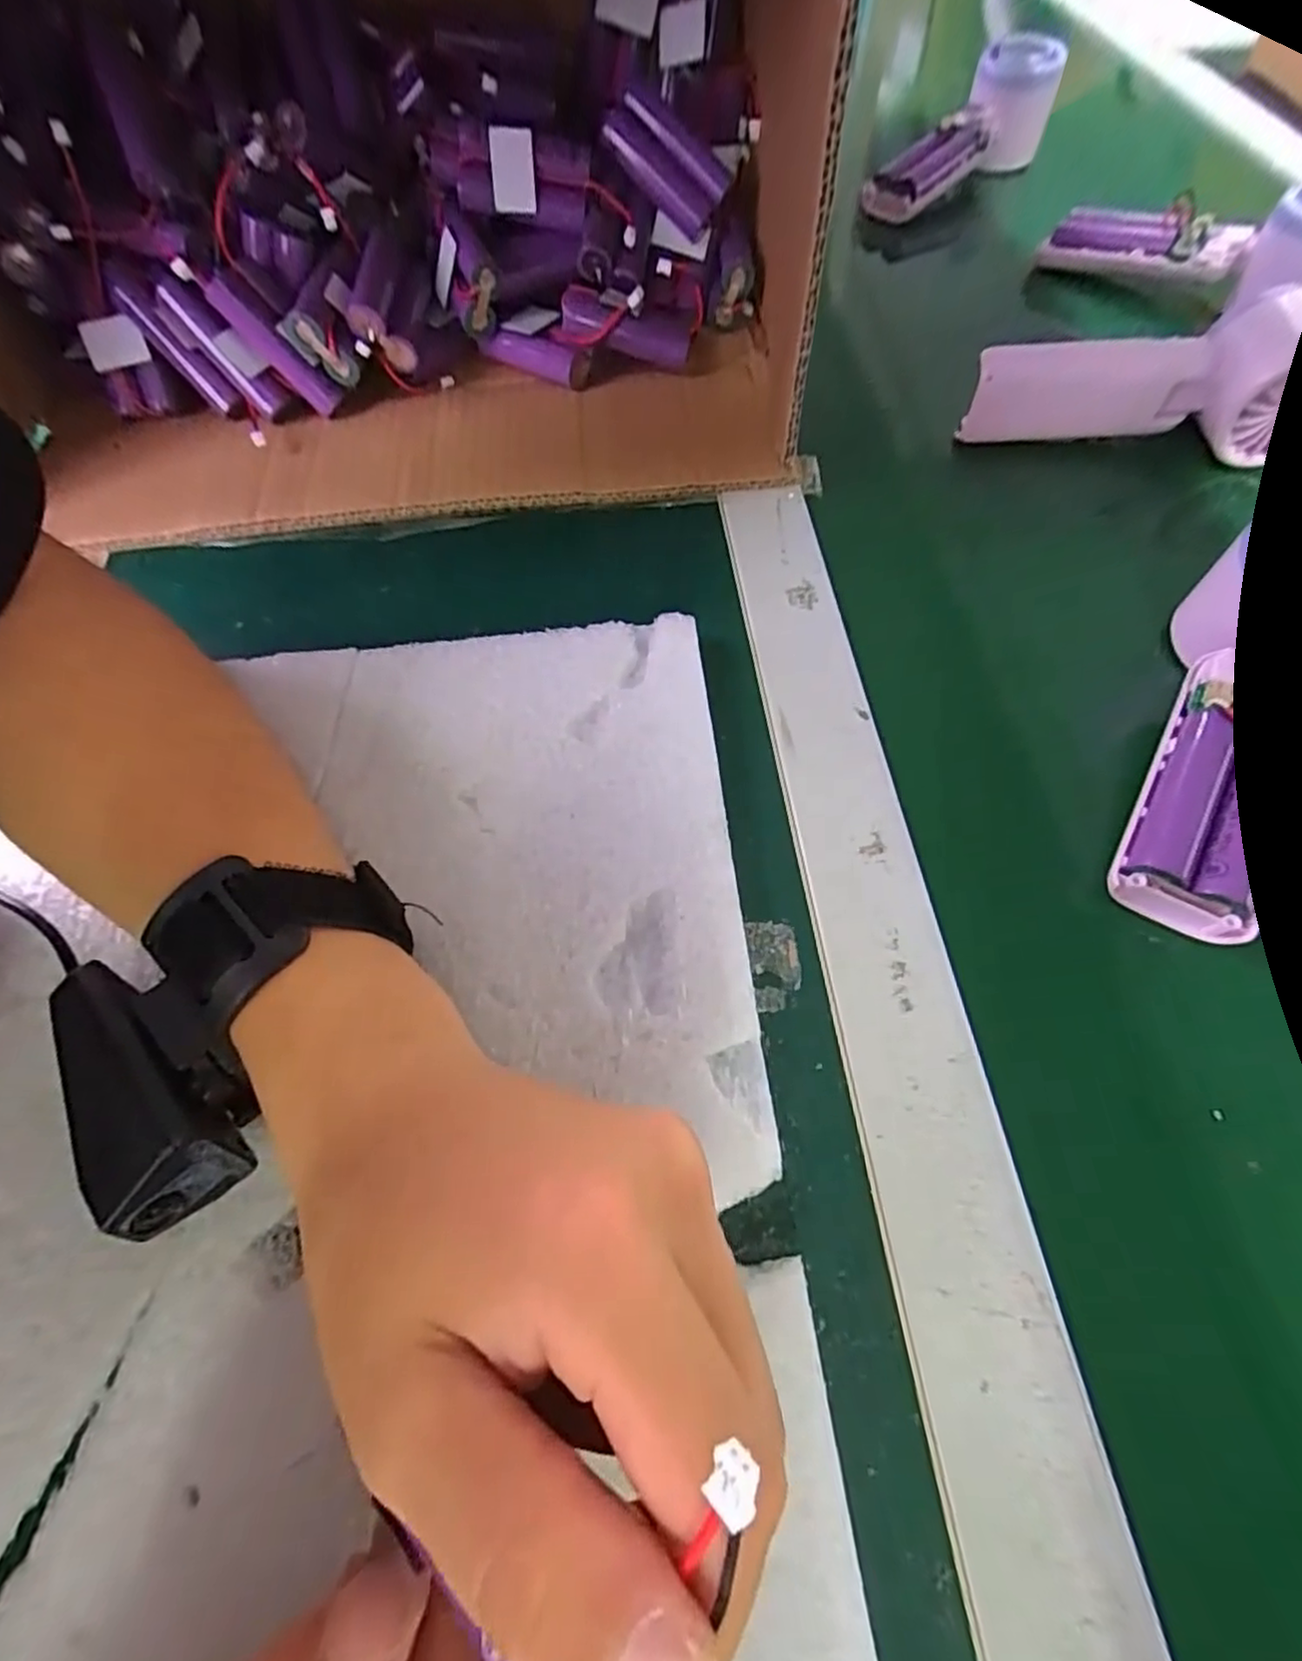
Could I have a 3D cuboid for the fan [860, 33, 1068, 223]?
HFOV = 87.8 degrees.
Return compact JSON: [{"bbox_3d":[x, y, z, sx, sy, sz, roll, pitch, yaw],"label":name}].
[{"bbox_3d":[0.223,-0.497,0.492,0.166,0.056,0.050,-40,69,-6],"label":"fan"}]

